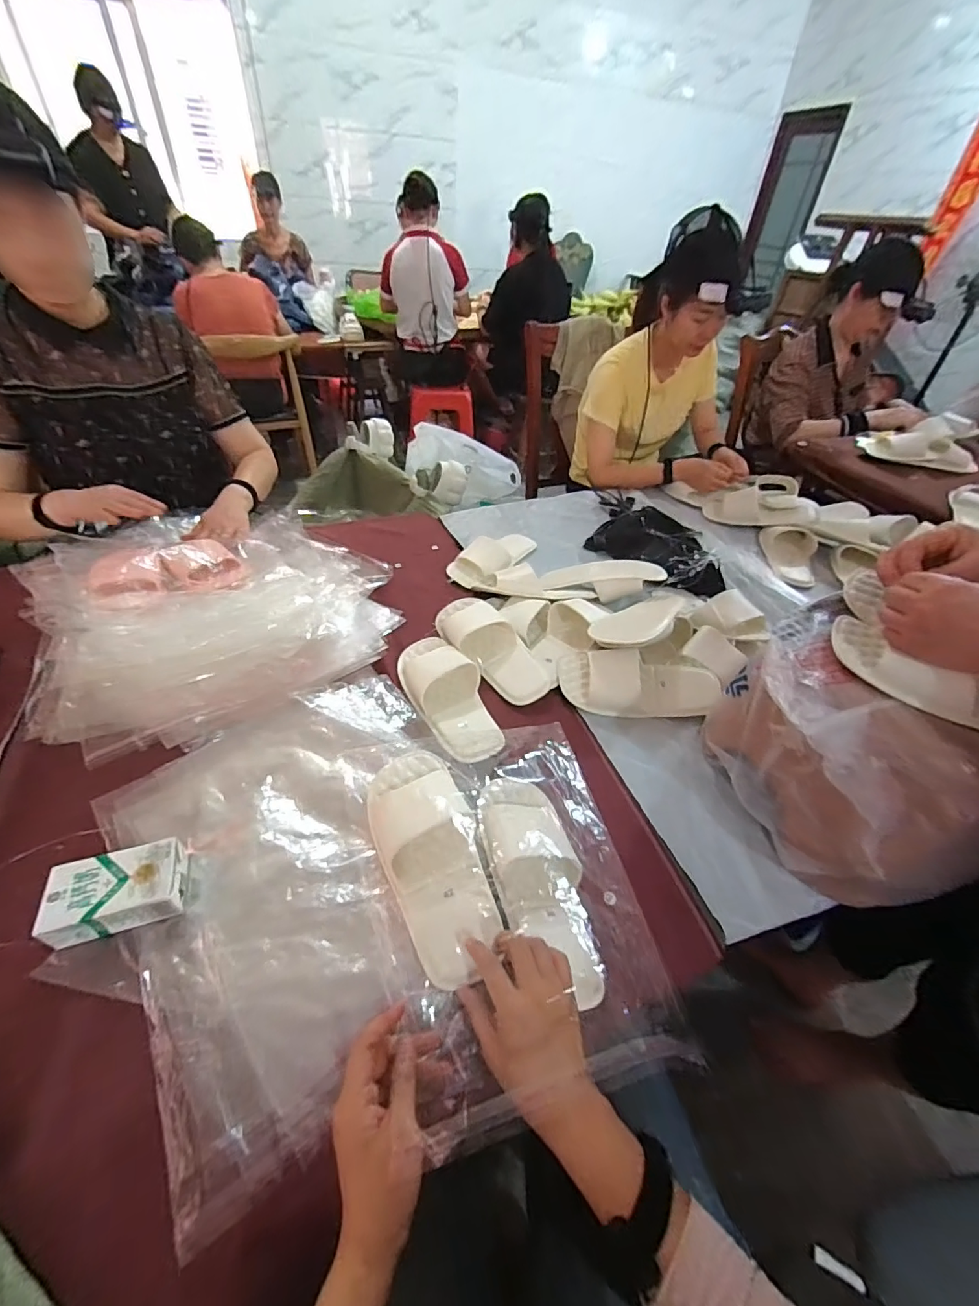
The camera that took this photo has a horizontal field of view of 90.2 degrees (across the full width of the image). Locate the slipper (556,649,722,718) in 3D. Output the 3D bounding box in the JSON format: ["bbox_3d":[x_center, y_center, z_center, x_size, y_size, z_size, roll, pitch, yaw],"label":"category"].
[{"bbox_3d":[0.218,0.047,0.729,0.228,0.063,0.101,12,43,9],"label":"slipper"}]

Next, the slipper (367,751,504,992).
[{"bbox_3d":[-0.061,0.202,0.500,0.096,0.049,0.231,-13,53,-18],"label":"slipper"}]

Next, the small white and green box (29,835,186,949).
[{"bbox_3d":[-0.365,0.234,0.479,0.108,0.045,0.068,-10,44,-15],"label":"small white and green box"}]

